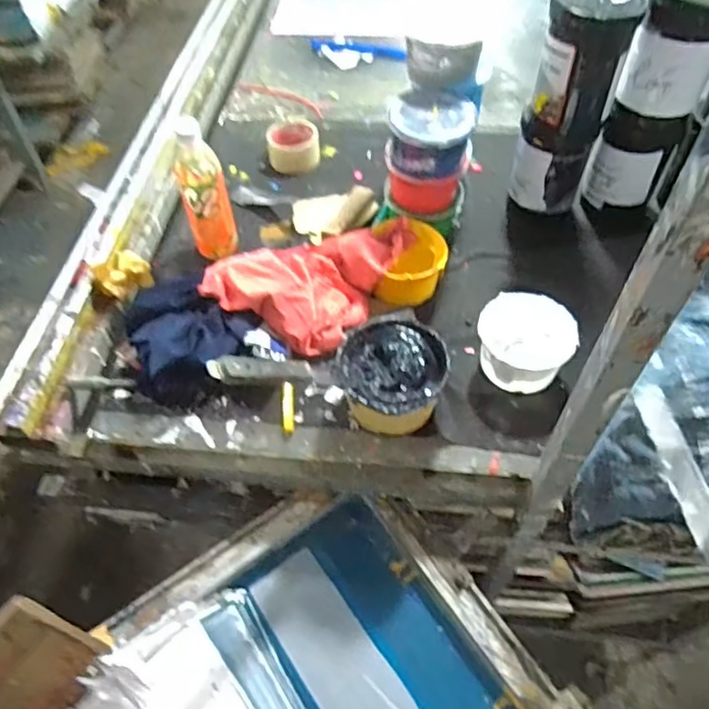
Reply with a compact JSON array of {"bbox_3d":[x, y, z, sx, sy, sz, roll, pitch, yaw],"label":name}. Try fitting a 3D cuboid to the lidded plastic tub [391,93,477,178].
[{"bbox_3d":[0.103,-0.298,0.816,0.107,0.071,0.101,0,53,0],"label":"lidded plastic tub"}]

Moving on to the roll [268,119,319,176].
[{"bbox_3d":[-0.106,-0.363,1.060,0.090,0.053,0.094,-7,53,-5],"label":"roll"}]

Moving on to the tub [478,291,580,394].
[{"bbox_3d":[0.215,-0.014,0.768,0.108,0.076,0.121,32,60,22],"label":"tub"}]

